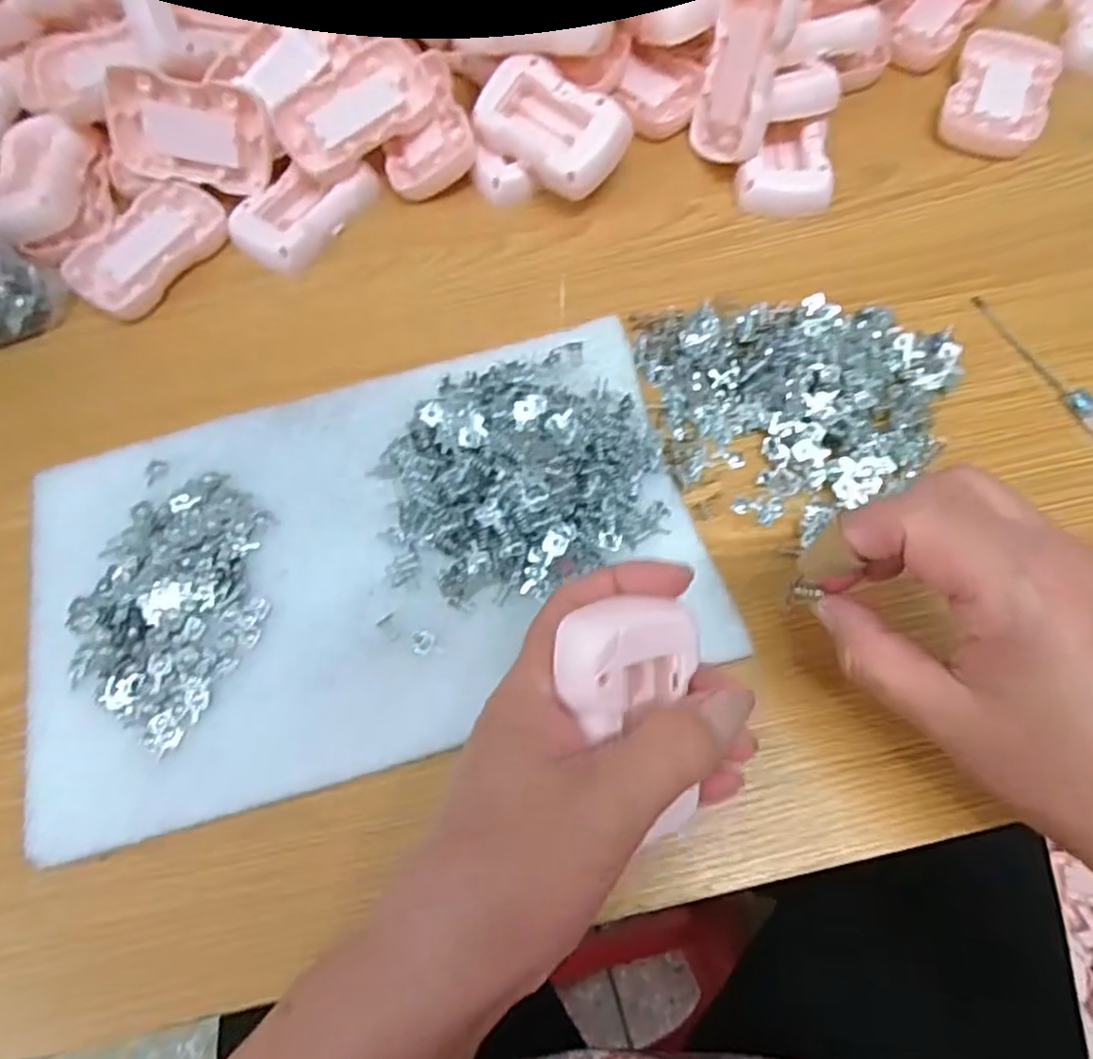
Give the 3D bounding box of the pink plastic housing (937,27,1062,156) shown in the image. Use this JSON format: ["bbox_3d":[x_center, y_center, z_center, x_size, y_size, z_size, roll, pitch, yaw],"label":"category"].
[{"bbox_3d":[0.272,-0.263,0.414,0.054,0.013,0.085,23,71,11],"label":"pink plastic housing"}]

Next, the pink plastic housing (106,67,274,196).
[{"bbox_3d":[-0.200,-0.224,0.390,0.090,0.053,0.015,9,35,3],"label":"pink plastic housing"}]

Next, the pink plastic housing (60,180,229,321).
[{"bbox_3d":[-0.230,-0.163,0.398,0.054,0.014,0.090,35,74,15],"label":"pink plastic housing"}]

